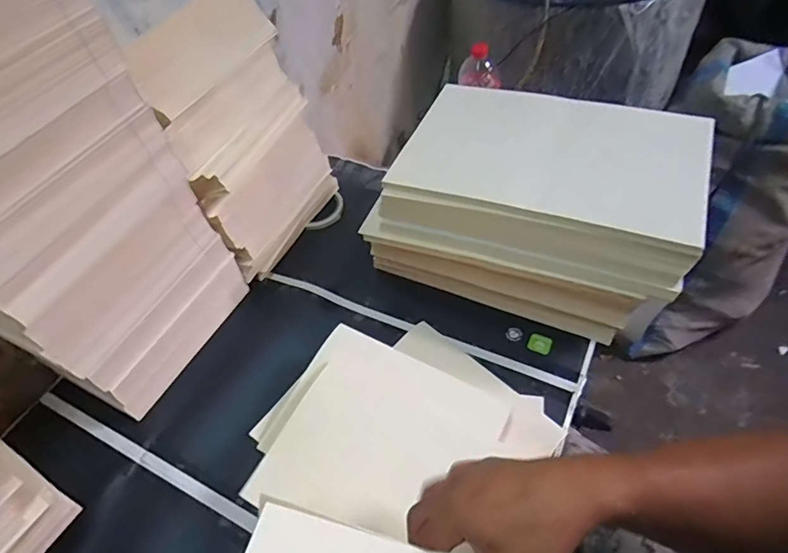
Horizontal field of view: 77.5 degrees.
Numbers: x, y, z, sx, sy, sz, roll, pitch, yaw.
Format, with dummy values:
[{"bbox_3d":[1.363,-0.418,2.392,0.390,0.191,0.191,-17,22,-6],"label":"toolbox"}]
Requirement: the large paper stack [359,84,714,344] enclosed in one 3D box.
[{"bbox_3d":[0.175,-0.090,0.628,0.355,0.182,0.248,14,53,18],"label":"large paper stack"}]

